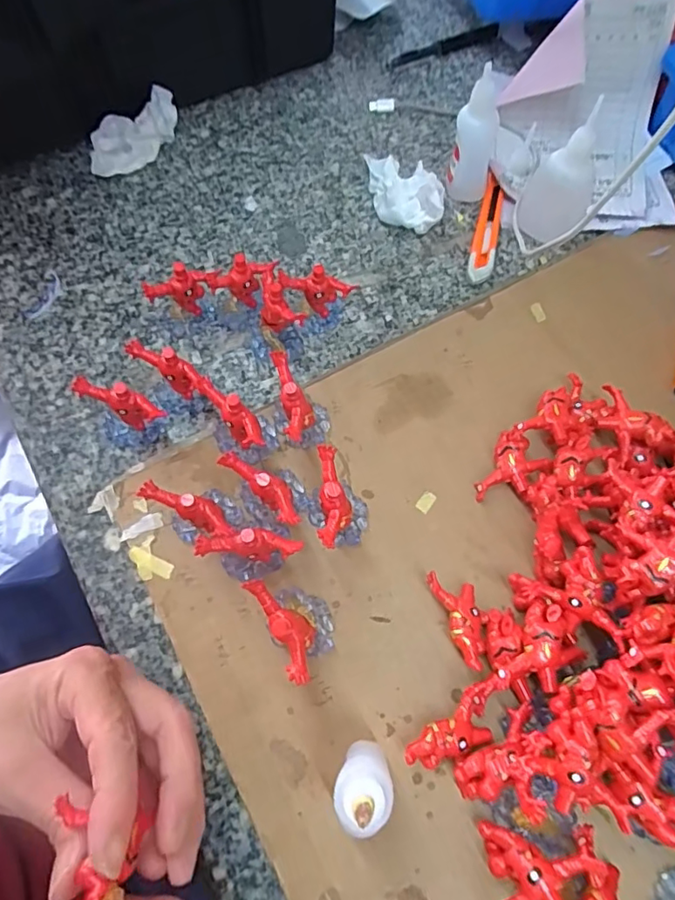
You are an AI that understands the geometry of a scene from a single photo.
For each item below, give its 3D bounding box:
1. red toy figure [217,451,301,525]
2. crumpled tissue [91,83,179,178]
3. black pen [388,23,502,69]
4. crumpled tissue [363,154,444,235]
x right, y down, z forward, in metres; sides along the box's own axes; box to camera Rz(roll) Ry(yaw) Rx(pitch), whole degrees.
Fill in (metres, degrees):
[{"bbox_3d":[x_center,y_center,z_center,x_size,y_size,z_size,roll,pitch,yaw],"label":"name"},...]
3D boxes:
[{"bbox_3d":[-0.038,0.018,0.283,0.050,0.009,0.014,41,70,1],"label":"red toy figure"},{"bbox_3d":[-0.163,-0.253,0.445,0.035,0.034,0.083,18,66,9],"label":"crumpled tissue"},{"bbox_3d":[0.103,-0.379,0.521,0.113,0.011,0.015,-21,66,-10],"label":"black pen"},{"bbox_3d":[0.051,-0.201,0.424,0.059,0.029,0.069,5,64,3],"label":"crumpled tissue"}]

